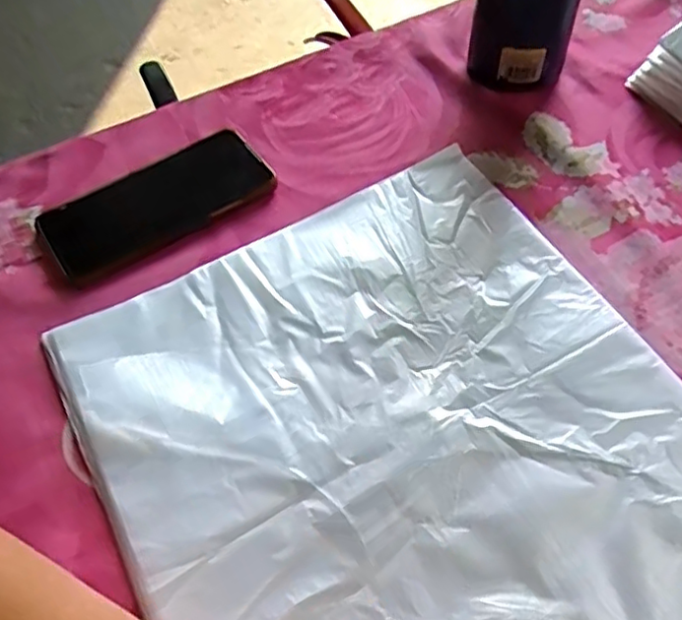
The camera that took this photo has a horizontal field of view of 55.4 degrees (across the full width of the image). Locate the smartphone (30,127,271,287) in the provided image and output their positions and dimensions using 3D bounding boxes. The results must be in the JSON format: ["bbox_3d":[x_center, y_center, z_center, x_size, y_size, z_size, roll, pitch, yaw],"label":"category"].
[{"bbox_3d":[-0.132,-0.078,0.472,0.164,0.015,0.077,-31,59,-17],"label":"smartphone"}]

